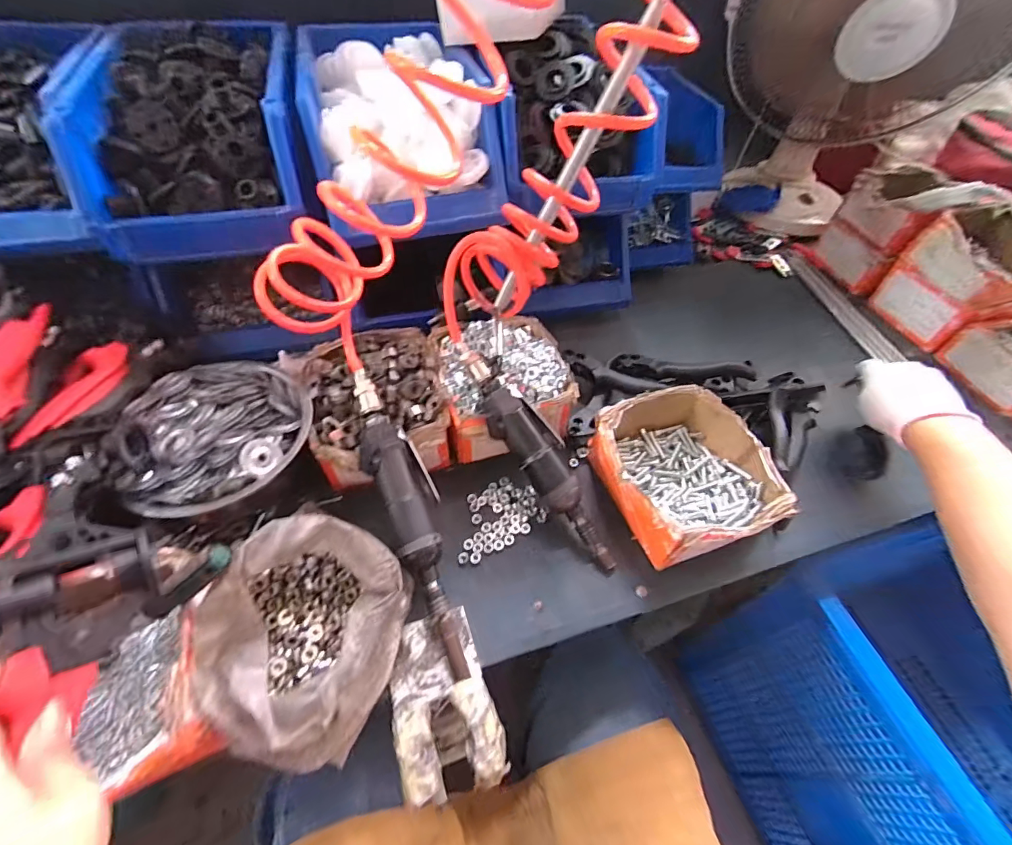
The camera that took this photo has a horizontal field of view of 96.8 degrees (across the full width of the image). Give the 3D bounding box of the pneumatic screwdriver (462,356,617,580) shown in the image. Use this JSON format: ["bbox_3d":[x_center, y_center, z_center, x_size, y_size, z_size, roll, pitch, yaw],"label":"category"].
[{"bbox_3d":[0.035,0.035,0.459,0.059,0.035,0.253,-29,81,-24],"label":"pneumatic screwdriver"}]

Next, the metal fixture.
[{"bbox_3d":[-0.052,0.219,0.359,0.075,0.029,0.126,-14,54,-16],"label":"metal fixture"}]

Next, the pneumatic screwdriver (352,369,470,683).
[{"bbox_3d":[-0.087,0.080,0.415,0.052,0.033,0.285,-18,73,-18],"label":"pneumatic screwdriver"}]

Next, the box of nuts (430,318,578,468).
[{"bbox_3d":[-0.006,-0.046,0.530,0.149,0.070,0.175,-13,54,-14],"label":"box of nuts"}]

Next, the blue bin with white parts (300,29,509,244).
[{"bbox_3d":[-0.140,-0.365,0.547,0.197,0.110,0.342,-13,54,-15],"label":"blue bin with white parts"}]

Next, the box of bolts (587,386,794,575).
[{"bbox_3d":[0.180,0.055,0.471,0.148,0.084,0.169,-16,55,-17],"label":"box of bolts"}]

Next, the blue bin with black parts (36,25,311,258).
[{"bbox_3d":[-0.344,-0.336,0.516,0.203,0.124,0.323,-11,53,-13],"label":"blue bin with black parts"}]

